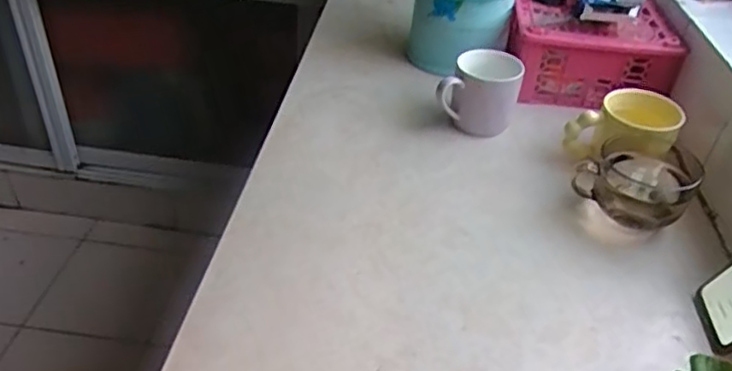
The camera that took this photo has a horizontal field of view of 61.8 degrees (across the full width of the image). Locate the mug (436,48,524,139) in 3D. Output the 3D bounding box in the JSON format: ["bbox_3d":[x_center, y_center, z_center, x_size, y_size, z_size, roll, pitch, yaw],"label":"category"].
[{"bbox_3d":[0.152,-0.124,0.829,0.104,0.102,0.077,7,37,5],"label":"mug"}]

